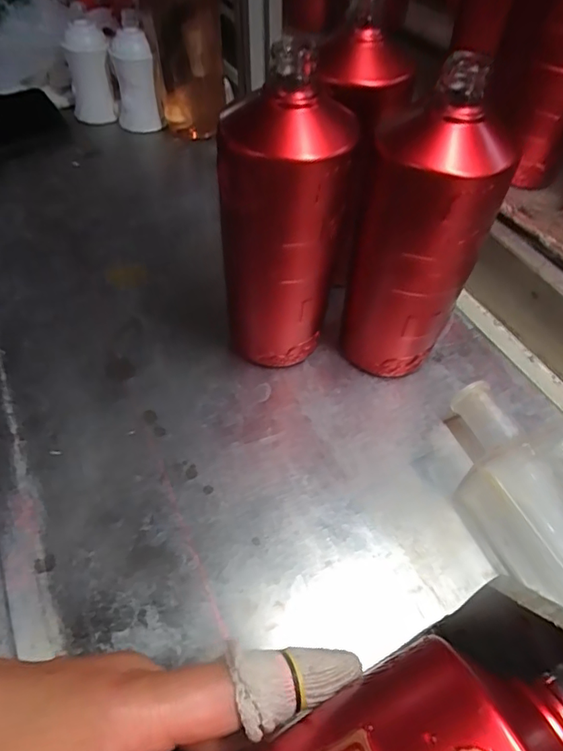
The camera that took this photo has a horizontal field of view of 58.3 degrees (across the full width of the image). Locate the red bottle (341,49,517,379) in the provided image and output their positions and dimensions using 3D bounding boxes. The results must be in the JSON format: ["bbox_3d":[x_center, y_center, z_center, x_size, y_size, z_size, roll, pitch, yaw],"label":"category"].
[{"bbox_3d":[0.090,-0.088,0.344,0.084,0.201,0.074,-20,54,-20],"label":"red bottle"}]

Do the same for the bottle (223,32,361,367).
[{"bbox_3d":[-0.001,-0.090,0.345,0.076,0.205,0.065,-5,51,-8],"label":"bottle"}]

